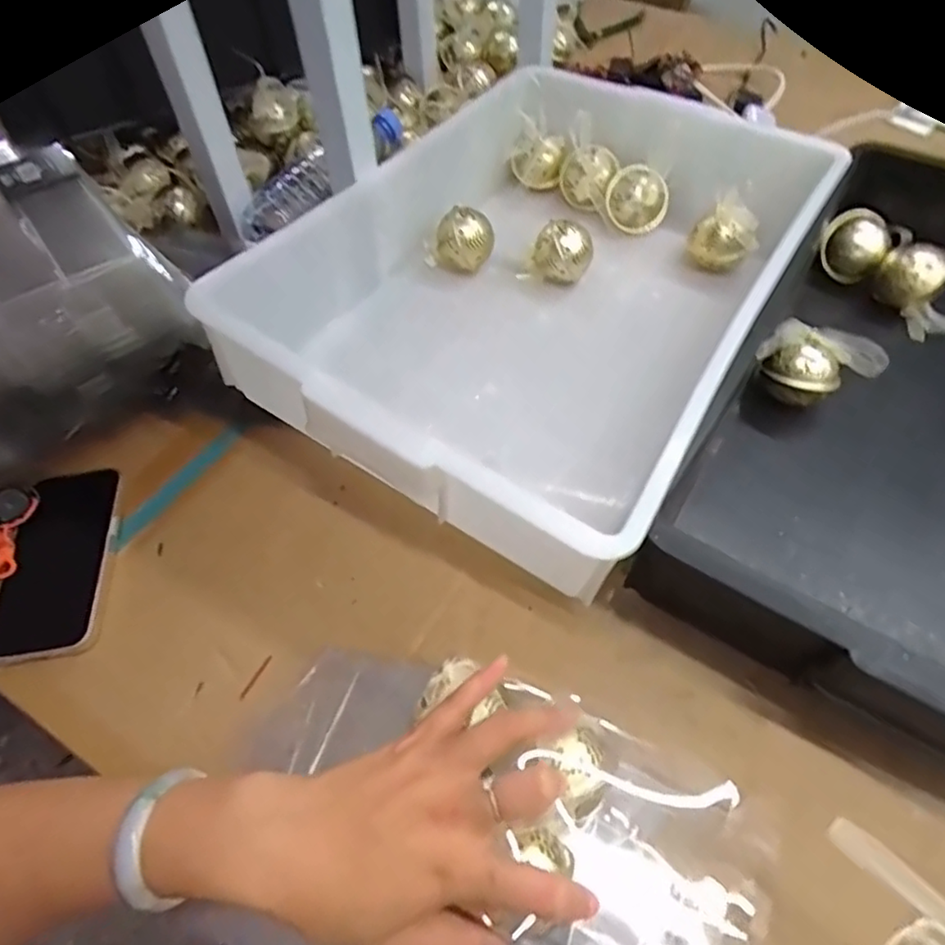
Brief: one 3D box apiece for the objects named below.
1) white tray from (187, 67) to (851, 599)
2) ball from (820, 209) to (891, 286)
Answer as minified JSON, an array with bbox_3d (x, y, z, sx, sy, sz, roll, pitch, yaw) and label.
[{"bbox_3d":[0.065,-0.158,0.549,0.340,0.134,0.481,27,60,19],"label":"white tray"},{"bbox_3d":[0.367,-0.216,0.616,0.055,0.051,0.050,-1,55,1],"label":"ball"}]

